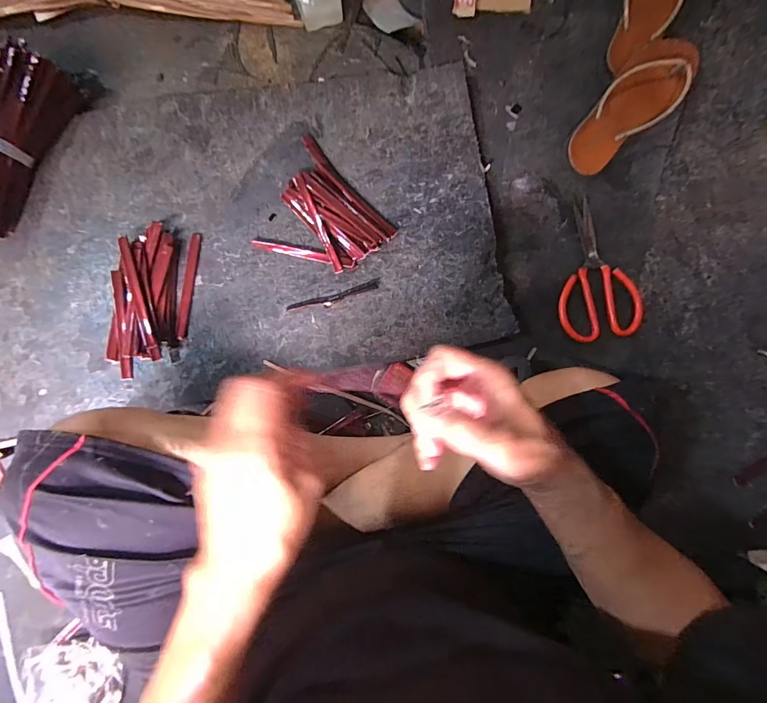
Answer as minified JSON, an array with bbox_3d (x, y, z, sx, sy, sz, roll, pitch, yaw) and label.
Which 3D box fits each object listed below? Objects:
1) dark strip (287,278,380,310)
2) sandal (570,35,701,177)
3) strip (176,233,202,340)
[{"bbox_3d":[-0.069,-0.078,0.553,0.134,0.006,0.013,-17,86,-9],"label":"dark strip"},{"bbox_3d":[0.371,-0.368,0.582,0.097,0.042,0.234,43,98,1],"label":"sandal"},{"bbox_3d":[-0.271,-0.091,0.545,0.014,0.004,0.147,8,83,-7],"label":"strip"}]

